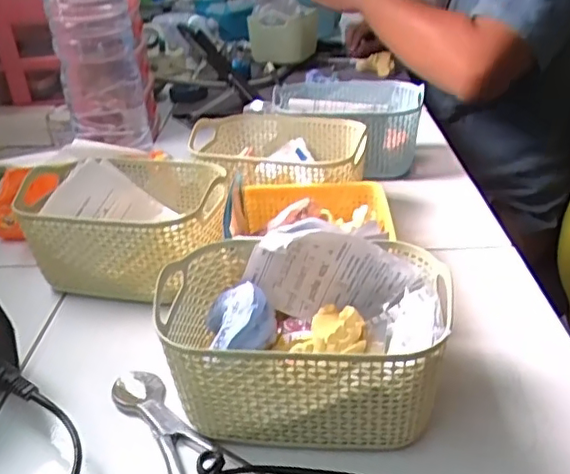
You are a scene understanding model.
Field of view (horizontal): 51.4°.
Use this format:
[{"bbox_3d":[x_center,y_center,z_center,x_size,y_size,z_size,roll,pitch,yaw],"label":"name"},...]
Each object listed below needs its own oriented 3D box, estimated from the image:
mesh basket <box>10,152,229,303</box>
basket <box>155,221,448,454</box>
[{"bbox_3d":[-0.137,-0.015,0.521,0.175,0.089,0.126,4,30,12],"label":"mesh basket"},{"bbox_3d":[0.012,0.062,0.374,0.167,0.091,0.118,1,30,6],"label":"basket"}]

